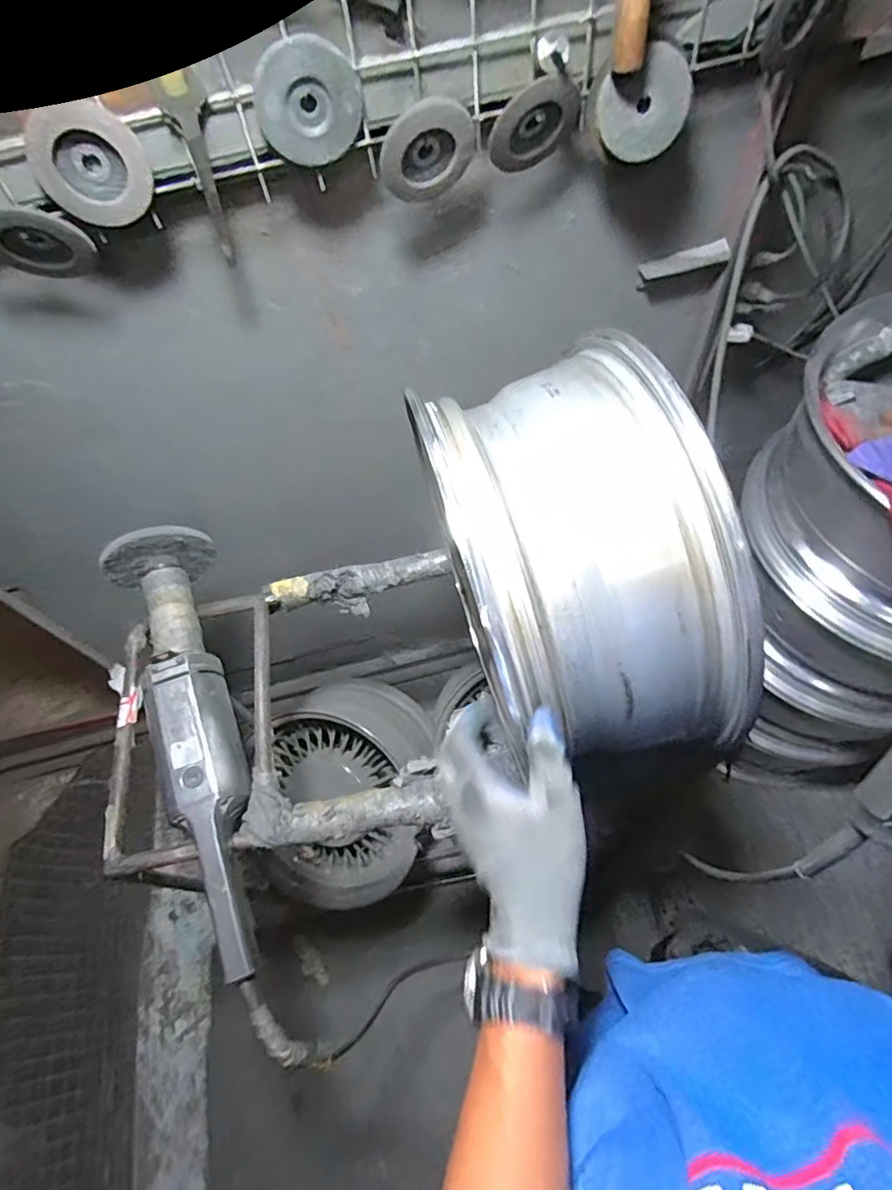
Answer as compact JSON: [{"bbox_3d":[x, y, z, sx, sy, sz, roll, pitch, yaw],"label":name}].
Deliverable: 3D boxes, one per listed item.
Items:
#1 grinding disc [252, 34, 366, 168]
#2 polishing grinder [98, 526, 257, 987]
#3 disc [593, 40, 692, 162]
[{"bbox_3d":[-0.122,-0.441,0.518,0.094,0.087,0.012,-13,58,-3],"label":"grinding disc"},{"bbox_3d":[-0.287,0.143,0.690,0.139,0.101,0.537,-26,60,-11],"label":"polishing grinder"},{"bbox_3d":[0.196,-0.476,0.564,0.086,0.079,0.007,-26,31,23],"label":"disc"}]

